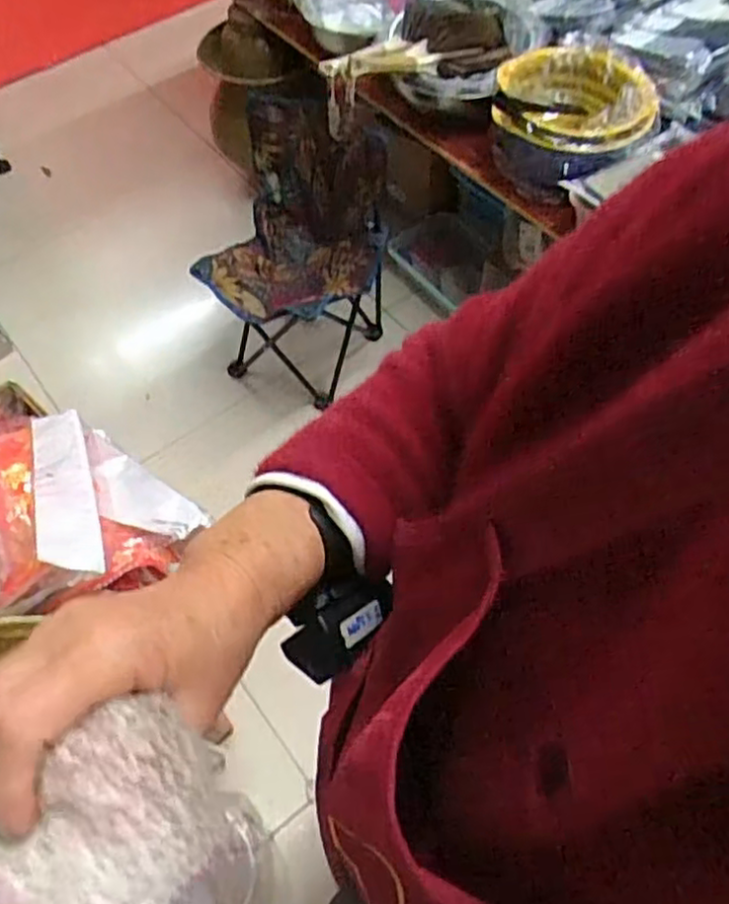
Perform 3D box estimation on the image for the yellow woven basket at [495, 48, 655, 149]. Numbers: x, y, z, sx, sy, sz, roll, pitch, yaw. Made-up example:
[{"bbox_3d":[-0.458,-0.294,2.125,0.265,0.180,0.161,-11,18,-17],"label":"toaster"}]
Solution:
[{"bbox_3d":[0.370,-0.621,1.227,0.273,0.066,0.271,-1,59,1],"label":"yellow woven basket"}]

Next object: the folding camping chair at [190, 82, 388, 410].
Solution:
[{"bbox_3d":[-0.146,-0.409,1.500,0.387,0.558,0.337,-2,59,0],"label":"folding camping chair"}]

